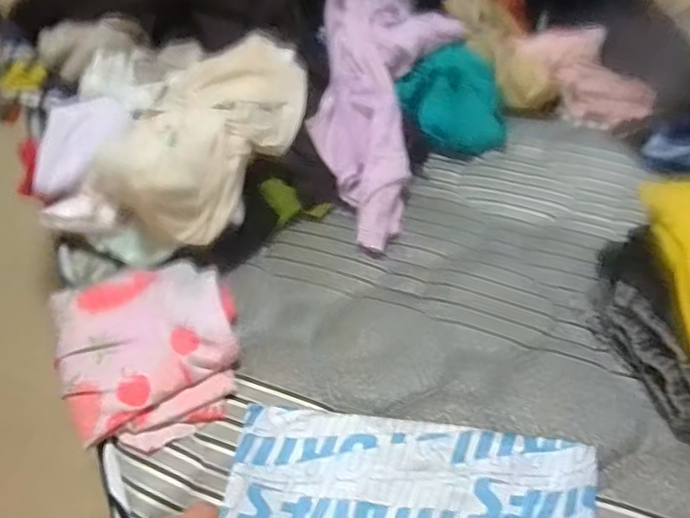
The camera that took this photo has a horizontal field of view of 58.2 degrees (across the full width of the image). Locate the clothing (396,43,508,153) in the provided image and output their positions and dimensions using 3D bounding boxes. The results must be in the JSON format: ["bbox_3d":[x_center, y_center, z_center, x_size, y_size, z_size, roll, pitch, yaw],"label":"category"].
[{"bbox_3d":[0.143,-0.194,0.764,0.143,0.064,0.127,-31,56,-24],"label":"clothing"}]

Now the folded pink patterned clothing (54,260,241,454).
[{"bbox_3d":[-0.177,0.075,0.561,0.159,0.050,0.177,-17,51,-14],"label":"folded pink patterned clothing"}]

